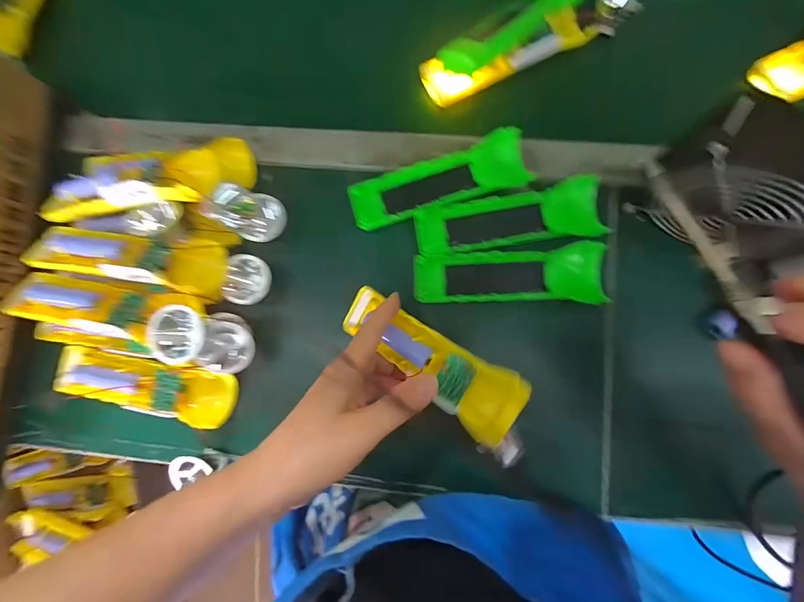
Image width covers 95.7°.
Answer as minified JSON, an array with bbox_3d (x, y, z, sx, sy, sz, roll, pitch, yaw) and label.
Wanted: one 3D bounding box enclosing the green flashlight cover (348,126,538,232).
[{"bbox_3d":[0.033,-0.110,0.338,0.163,0.020,0.051,-16,81,1],"label":"green flashlight cover"}]

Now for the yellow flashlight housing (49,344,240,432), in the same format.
[{"bbox_3d":[-0.231,0.074,0.326,0.158,0.028,0.043,11,82,6],"label":"yellow flashlight housing"}]

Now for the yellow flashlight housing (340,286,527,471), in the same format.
[{"bbox_3d":[0.028,0.051,0.298,0.179,0.038,0.055,38,85,16],"label":"yellow flashlight housing"}]

